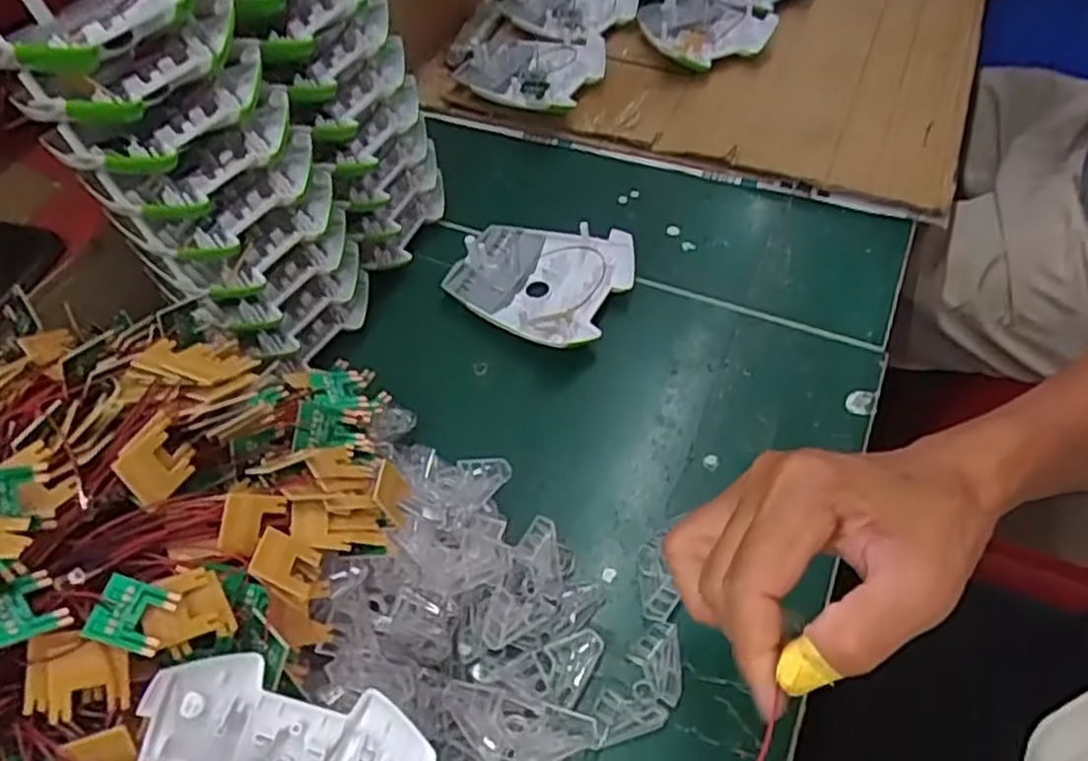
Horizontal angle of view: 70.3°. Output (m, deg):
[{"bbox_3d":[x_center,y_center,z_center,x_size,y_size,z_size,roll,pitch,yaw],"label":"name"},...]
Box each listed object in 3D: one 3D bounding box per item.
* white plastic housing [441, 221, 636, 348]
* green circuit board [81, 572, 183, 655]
[{"bbox_3d":[-0.005,-0.065,0.501,0.111,0.029,0.089,15,55,12],"label":"white plastic housing"},{"bbox_3d":[-0.150,0.085,0.282,0.025,0.004,0.025,30,46,-20],"label":"green circuit board"}]

